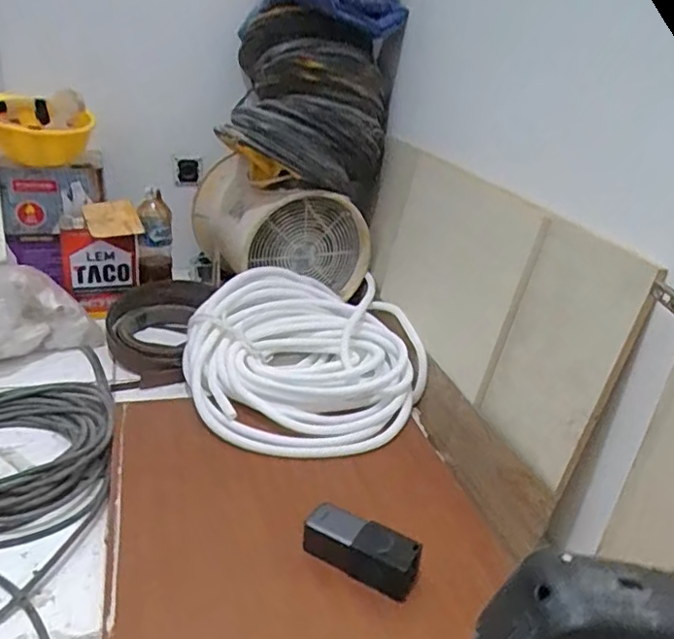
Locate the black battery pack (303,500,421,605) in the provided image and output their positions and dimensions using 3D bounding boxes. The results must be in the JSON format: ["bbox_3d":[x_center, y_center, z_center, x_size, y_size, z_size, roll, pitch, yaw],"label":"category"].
[{"bbox_3d":[0.028,0.303,0.812,0.154,0.046,0.060,17,28,21],"label":"black battery pack"}]

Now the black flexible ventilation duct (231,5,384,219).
[{"bbox_3d":[-0.066,-0.468,1.391,0.363,0.375,0.355,5,26,-3],"label":"black flexible ventilation duct"}]

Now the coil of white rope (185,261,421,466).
[{"bbox_3d":[-0.046,0.067,1.183,0.436,0.172,0.438,5,26,-2],"label":"coil of white rope"}]

